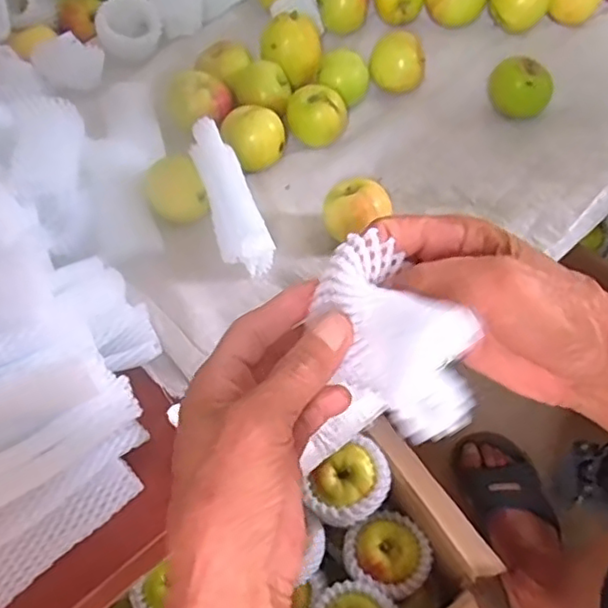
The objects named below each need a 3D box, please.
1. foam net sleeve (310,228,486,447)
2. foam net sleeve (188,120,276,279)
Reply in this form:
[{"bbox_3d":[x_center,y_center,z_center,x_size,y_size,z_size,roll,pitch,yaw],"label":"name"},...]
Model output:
[{"bbox_3d":[0.038,0.011,0.280,0.046,0.041,0.116,-18,36,-8],"label":"foam net sleeve"},{"bbox_3d":[-0.068,-0.094,0.559,0.043,0.033,0.139,-21,83,-10],"label":"foam net sleeve"}]

